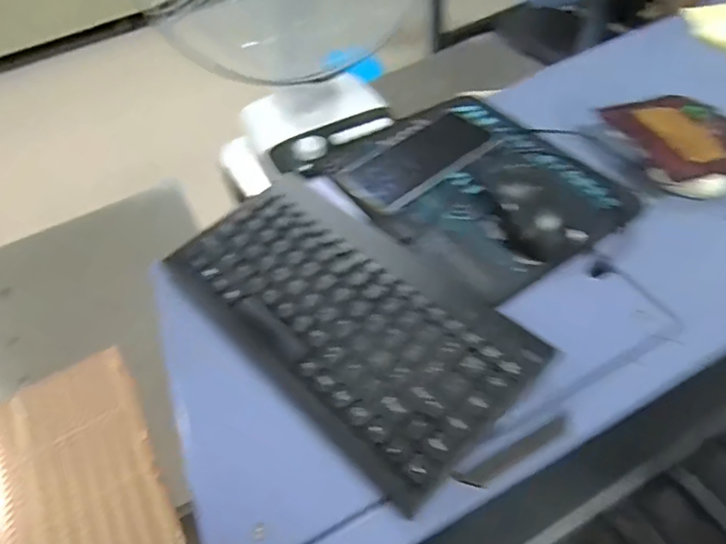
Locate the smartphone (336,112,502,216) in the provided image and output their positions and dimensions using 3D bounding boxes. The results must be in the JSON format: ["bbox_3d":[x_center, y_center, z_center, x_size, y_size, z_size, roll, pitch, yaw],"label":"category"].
[{"bbox_3d":[0.057,-0.111,0.533,0.159,0.008,0.079,-36,56,-22],"label":"smartphone"}]

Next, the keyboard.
[{"bbox_3d":[-0.016,0.027,0.414,0.150,0.025,0.283,-37,57,-23],"label":"keyboard"}]

